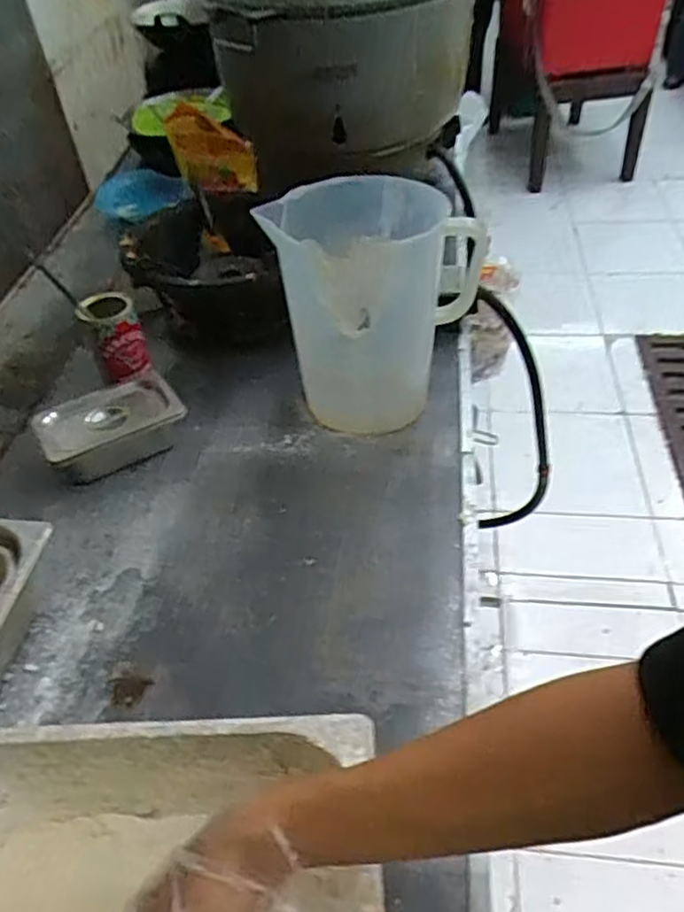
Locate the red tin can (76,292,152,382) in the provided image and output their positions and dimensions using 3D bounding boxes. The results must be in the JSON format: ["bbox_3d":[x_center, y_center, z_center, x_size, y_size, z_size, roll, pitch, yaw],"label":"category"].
[{"bbox_3d":[-0.309,-0.162,0.929,0.069,0.099,0.069,-2,45,2],"label":"red tin can"}]

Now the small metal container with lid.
[{"bbox_3d":[-0.299,-0.034,0.889,0.173,0.068,0.109,-30,49,-24],"label":"small metal container with lid"}]

